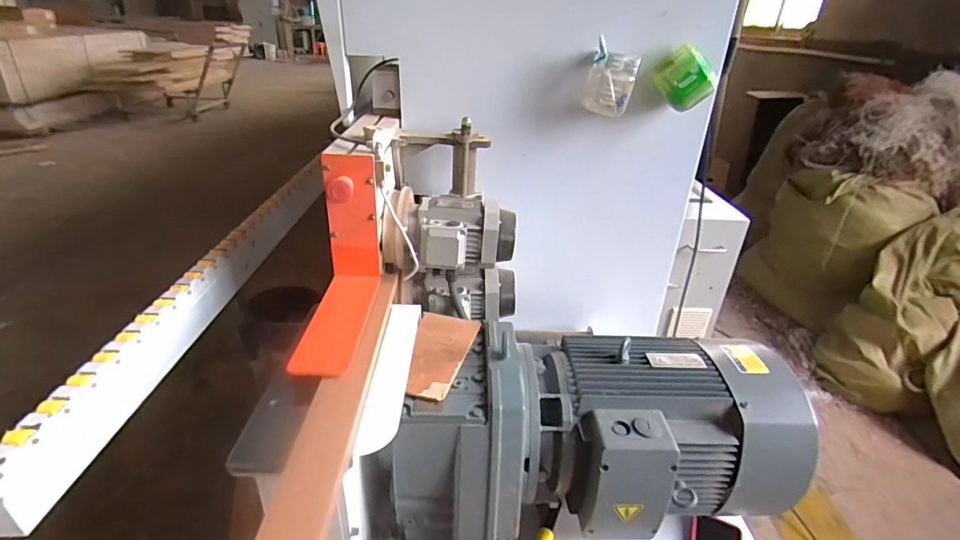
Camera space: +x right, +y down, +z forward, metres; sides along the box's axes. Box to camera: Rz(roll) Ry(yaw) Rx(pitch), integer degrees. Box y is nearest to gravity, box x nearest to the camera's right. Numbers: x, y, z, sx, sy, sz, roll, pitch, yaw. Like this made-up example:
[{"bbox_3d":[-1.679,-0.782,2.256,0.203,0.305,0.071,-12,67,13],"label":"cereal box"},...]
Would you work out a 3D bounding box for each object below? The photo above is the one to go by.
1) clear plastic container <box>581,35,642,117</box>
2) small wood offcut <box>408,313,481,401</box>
[{"bbox_3d":[0.242,-0.350,0.892,0.091,0.113,0.049,8,28,9],"label":"clear plastic container"},{"bbox_3d":[-0.062,0.124,0.734,0.093,0.010,0.193,7,28,6],"label":"small wood offcut"}]

